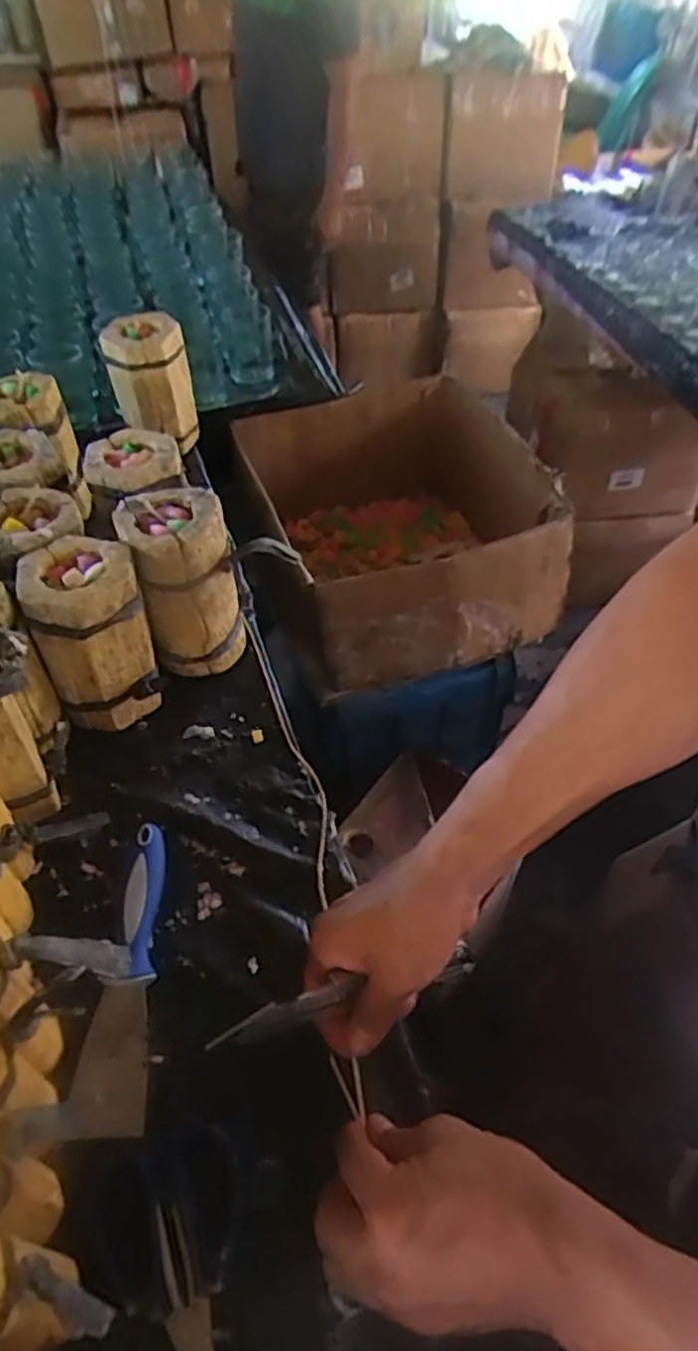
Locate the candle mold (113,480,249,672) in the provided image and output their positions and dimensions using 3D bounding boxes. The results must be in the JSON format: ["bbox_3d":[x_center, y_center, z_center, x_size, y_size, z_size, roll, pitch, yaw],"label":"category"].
[{"bbox_3d":[-0.155,-0.083,0.678,0.085,0.165,0.085,-21,52,-19],"label":"candle mold"}]

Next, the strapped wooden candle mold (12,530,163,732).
[{"bbox_3d":[-0.221,-0.033,0.633,0.090,0.156,0.094,-15,50,-14],"label":"strapped wooden candle mold"}]

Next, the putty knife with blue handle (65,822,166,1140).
[{"bbox_3d":[-0.162,0.207,0.511,0.056,0.023,0.202,-2,48,-3],"label":"putty knife with blue handle"}]

